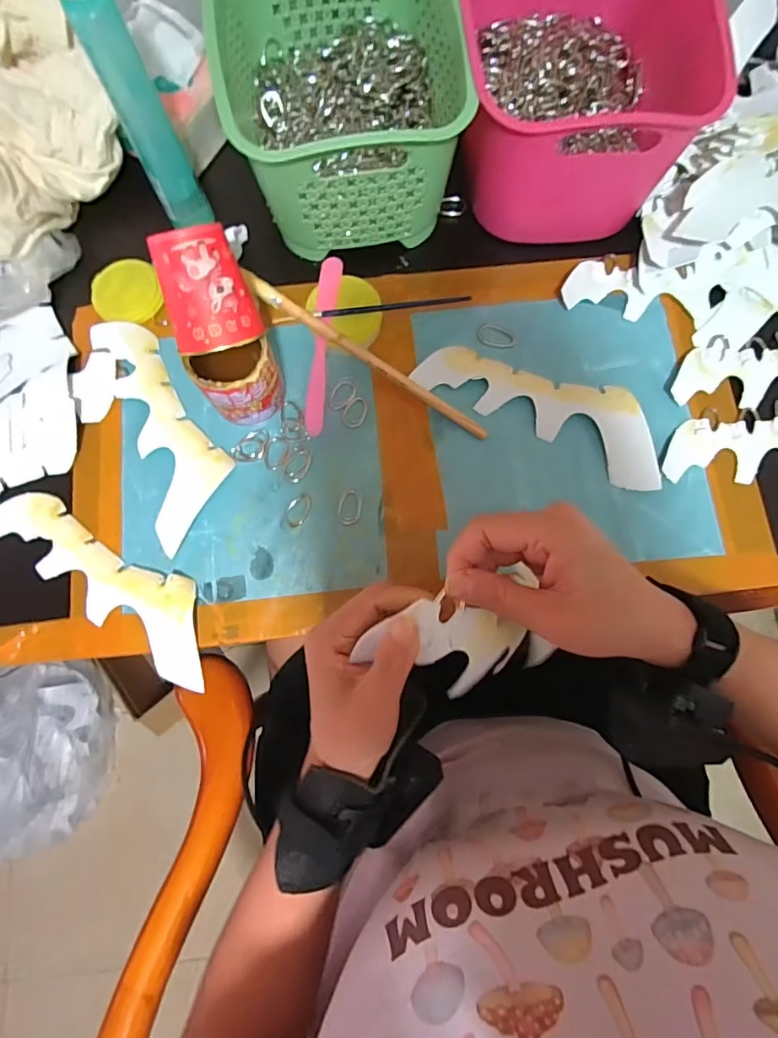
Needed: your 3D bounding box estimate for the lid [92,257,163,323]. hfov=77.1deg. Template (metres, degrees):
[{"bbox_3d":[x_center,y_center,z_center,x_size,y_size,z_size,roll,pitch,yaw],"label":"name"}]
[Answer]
[{"bbox_3d":[-0.245,-0.211,0.456,0.062,0.006,0.066,0,79,-1],"label":"lid"}]

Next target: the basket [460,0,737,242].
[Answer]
[{"bbox_3d":[0.155,-0.391,0.429,0.194,0.121,0.254,-4,79,-2],"label":"basket"}]

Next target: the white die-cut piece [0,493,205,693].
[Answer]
[{"bbox_3d":[-0.235,0.046,0.403,0.231,0.017,0.070,37,93,7],"label":"white die-cut piece"}]

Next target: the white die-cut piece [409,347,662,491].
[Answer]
[{"bbox_3d":[0.138,-0.106,0.430,0.223,0.017,0.075,29,80,4],"label":"white die-cut piece"}]

